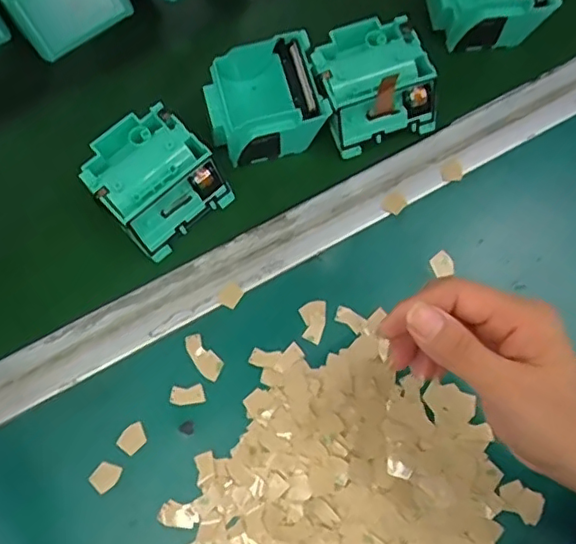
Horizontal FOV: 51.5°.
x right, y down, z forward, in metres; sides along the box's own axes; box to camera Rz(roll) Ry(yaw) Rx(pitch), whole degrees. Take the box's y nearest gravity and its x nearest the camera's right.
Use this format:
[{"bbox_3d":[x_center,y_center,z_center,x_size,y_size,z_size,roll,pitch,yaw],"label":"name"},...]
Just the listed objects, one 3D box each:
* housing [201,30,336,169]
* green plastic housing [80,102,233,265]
[{"bbox_3d":[-0.017,-0.122,0.423,0.083,0.039,0.081,-12,71,-4],"label":"housing"},{"bbox_3d":[-0.091,-0.063,0.401,0.073,0.036,0.080,-42,75,-14],"label":"green plastic housing"}]

